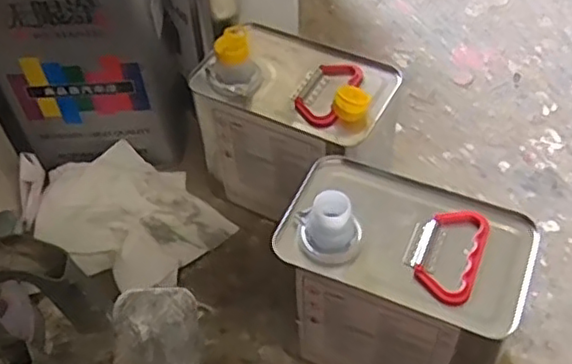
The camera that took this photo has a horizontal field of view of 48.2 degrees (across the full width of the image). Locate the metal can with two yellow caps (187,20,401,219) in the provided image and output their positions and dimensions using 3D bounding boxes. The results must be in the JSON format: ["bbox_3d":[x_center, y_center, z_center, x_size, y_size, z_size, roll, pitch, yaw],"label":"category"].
[{"bbox_3d":[0.010,-0.055,0.627,0.156,0.188,0.114,28,57,23],"label":"metal can with two yellow caps"}]

